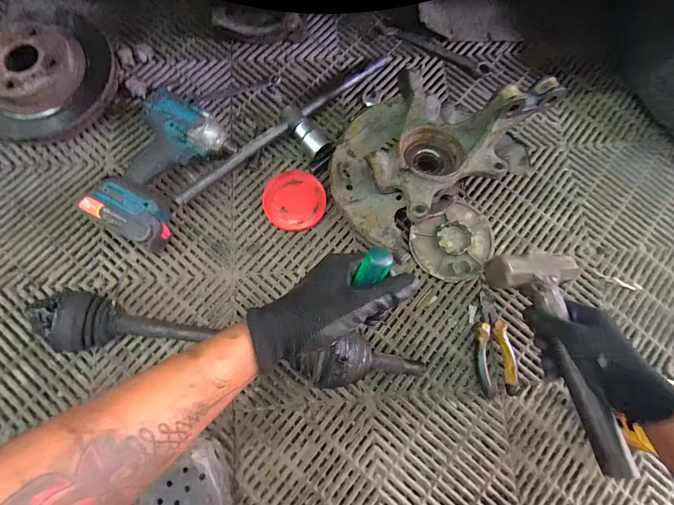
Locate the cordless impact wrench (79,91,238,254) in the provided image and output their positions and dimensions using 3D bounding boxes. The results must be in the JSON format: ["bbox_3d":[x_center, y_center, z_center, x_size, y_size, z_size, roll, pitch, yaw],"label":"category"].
[{"bbox_3d":[-0.269,-0.127,0.496,0.129,0.088,0.225,29,80,5],"label":"cordless impact wrench"}]

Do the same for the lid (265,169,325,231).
[{"bbox_3d":[-0.071,-0.088,0.544,0.101,0.012,0.102,0,79,-1],"label":"lid"}]

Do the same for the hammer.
[{"bbox_3d":[0.274,0.118,0.382,0.119,0.033,0.250,-8,69,-2],"label":"hammer"}]

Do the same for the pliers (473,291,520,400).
[{"bbox_3d":[0.247,0.141,0.505,0.062,0.024,0.155,-4,79,-2],"label":"pliers"}]

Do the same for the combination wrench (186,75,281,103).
[{"bbox_3d":[-0.184,-0.293,0.579,0.164,0.010,0.018,-18,80,-4],"label":"combination wrench"}]

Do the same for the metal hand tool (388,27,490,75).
[{"bbox_3d":[0.197,-0.395,0.622,0.204,0.012,0.029,28,80,4],"label":"metal hand tool"}]

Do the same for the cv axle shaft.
[{"bbox_3d":[-0.137,0.124,0.436,0.539,0.080,0.082,8,77,-3],"label":"cv axle shaft"}]

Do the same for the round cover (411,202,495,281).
[{"bbox_3d":[0.200,-0.015,0.540,0.138,0.021,0.120,-26,80,-6],"label":"round cover"}]

